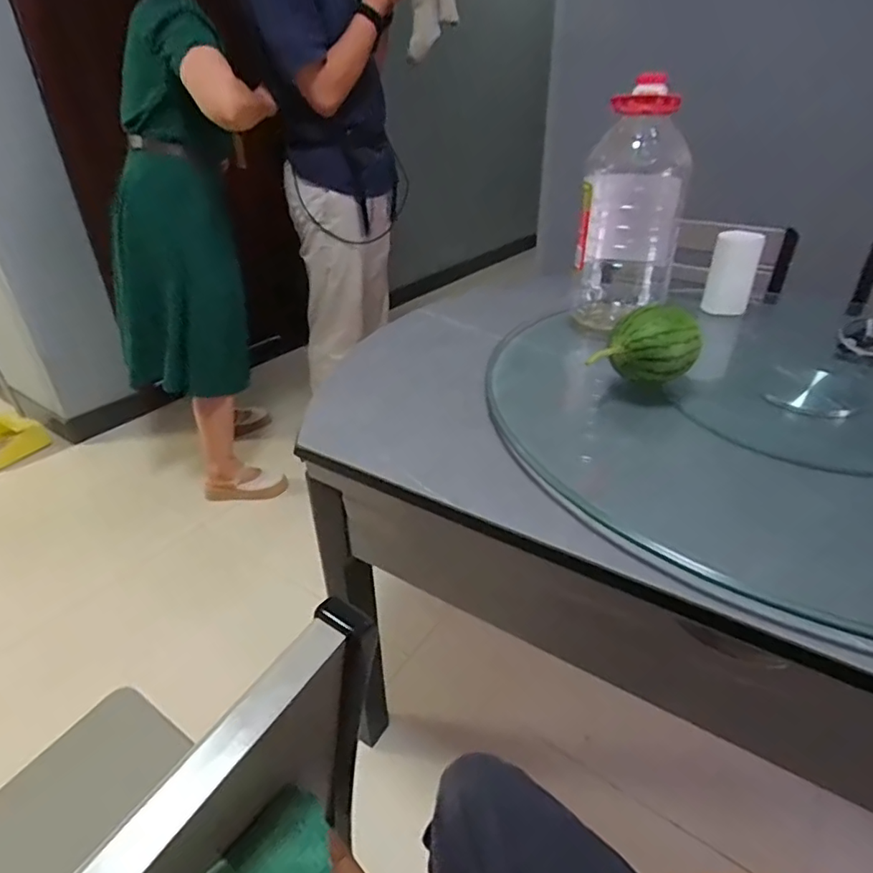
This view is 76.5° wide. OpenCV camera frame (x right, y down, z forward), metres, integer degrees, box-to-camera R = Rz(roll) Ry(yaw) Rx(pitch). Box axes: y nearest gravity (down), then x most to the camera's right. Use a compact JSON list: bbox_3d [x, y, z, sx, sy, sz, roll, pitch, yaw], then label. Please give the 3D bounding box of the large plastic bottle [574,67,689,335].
[{"bbox_3d":[0.305,-0.342,0.868,0.150,0.350,0.142,11,33,14],"label":"large plastic bottle"}]

